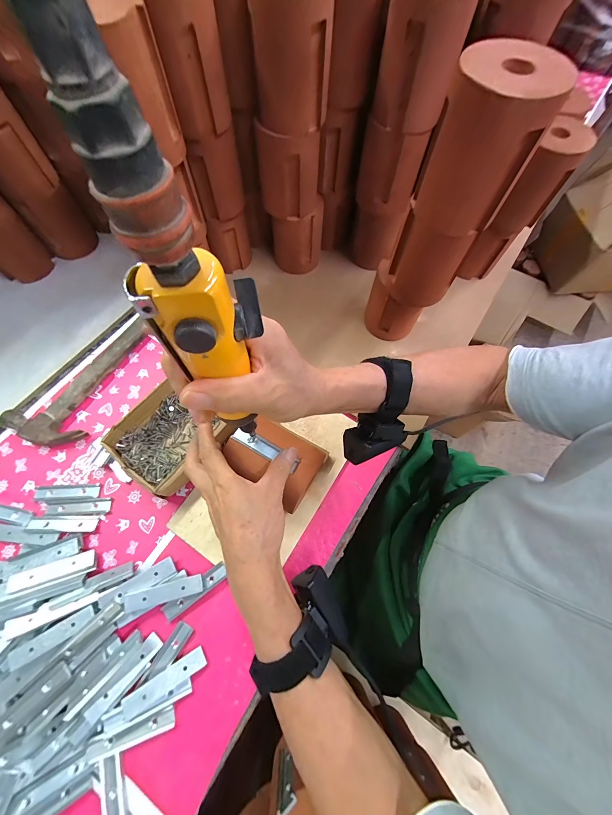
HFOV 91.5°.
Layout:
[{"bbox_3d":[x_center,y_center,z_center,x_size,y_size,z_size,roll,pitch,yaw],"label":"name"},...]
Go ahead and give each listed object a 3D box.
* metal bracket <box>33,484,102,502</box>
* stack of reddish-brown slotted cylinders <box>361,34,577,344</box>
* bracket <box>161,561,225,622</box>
[{"bbox_3d":[-0.302,0.108,0.377,0.079,0.004,0.019,-2,69,-3],"label":"metal bracket"},{"bbox_3d":[0.135,-0.172,0.340,0.081,0.308,0.067,20,69,5],"label":"stack of reddish-brown slotted cylinders"},{"bbox_3d":[-0.124,0.207,0.335,0.076,0.007,0.018,-34,74,-15],"label":"bracket"}]

